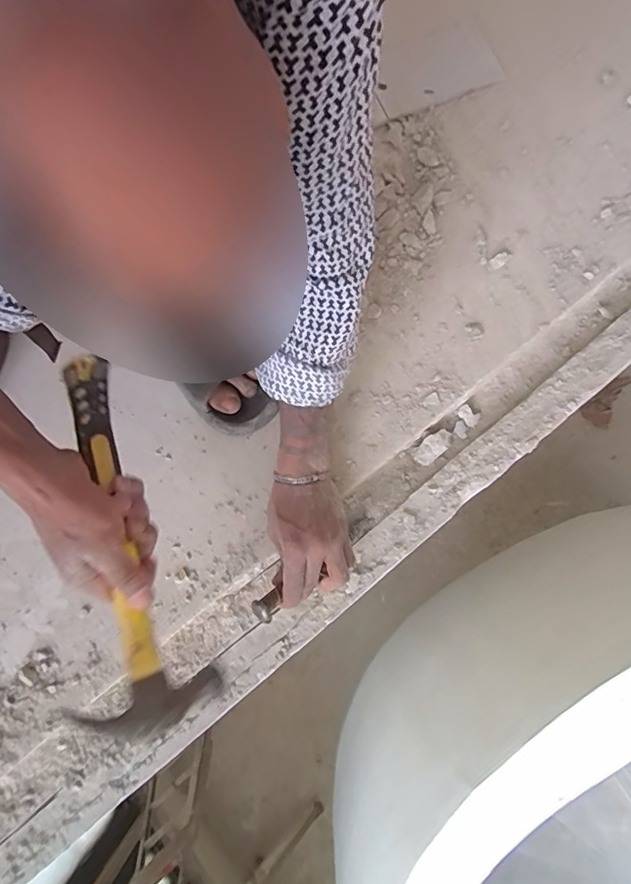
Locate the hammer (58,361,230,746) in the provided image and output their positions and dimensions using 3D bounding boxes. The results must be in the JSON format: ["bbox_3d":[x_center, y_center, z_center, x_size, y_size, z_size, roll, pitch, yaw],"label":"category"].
[{"bbox_3d":[-0.175,0.087,0.410,0.117,0.031,0.315,-13,87,-31],"label":"hammer"}]

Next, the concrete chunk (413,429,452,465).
[{"bbox_3d":[0.146,0.005,0.598,0.053,0.019,0.027,-41,80,-6],"label":"concrete chunk"}]

